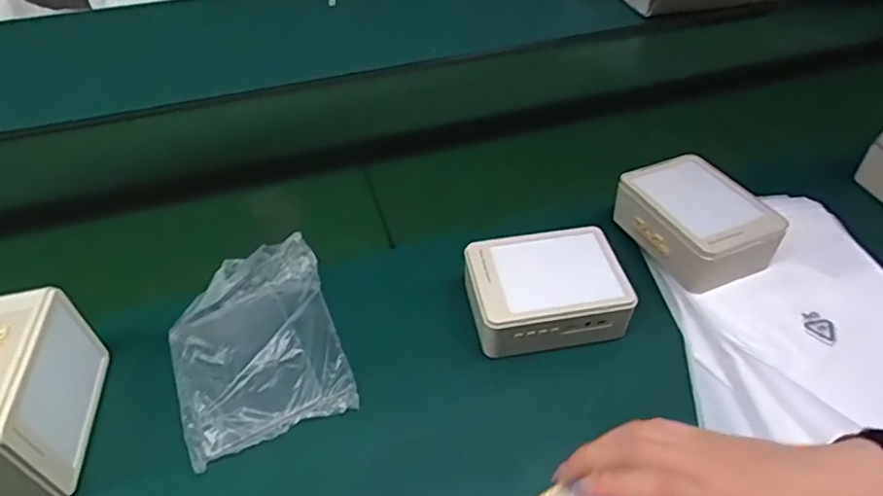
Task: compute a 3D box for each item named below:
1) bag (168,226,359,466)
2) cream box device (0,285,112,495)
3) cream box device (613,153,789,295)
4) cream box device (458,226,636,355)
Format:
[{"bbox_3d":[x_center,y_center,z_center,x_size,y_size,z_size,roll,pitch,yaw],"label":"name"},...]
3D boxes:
[{"bbox_3d":[-0.170,0.076,0.535,0.148,0.051,0.192,-18,51,-16],"label":"bag"},{"bbox_3d":[-0.320,0.116,0.457,0.060,0.102,0.146,-6,44,-5],"label":"cream box device"},{"bbox_3d":[0.260,-0.024,0.598,0.107,0.059,0.150,-19,47,-17],"label":"cream box device"},{"bbox_3d":[0.096,0.037,0.558,0.143,0.048,0.099,-8,44,-6],"label":"cream box device"}]

